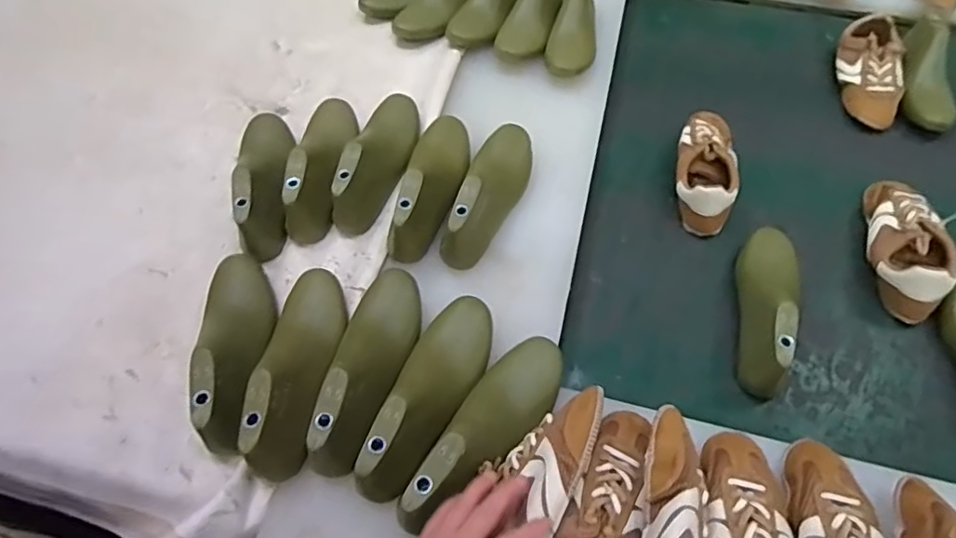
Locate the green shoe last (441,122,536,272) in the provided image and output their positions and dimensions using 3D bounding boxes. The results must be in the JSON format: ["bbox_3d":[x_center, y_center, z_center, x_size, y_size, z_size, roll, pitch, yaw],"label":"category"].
[{"bbox_3d":[0.018,-0.105,0.708,0.073,0.088,0.227,13,59,9],"label":"green shoe last"}]

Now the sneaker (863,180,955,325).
[{"bbox_3d":[0.550,-0.037,0.727,0.085,0.073,0.210,13,59,9],"label":"sneaker"}]

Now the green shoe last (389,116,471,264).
[{"bbox_3d":[-0.056,-0.120,0.712,0.073,0.079,0.231,7,58,6],"label":"green shoe last"}]

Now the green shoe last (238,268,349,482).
[{"bbox_3d":[-0.182,0.088,0.581,0.071,0.069,0.230,0,57,1],"label":"green shoe last"}]

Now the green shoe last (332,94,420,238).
[{"bbox_3d":[-0.129,-0.159,0.744,0.073,0.081,0.228,8,58,6],"label":"green shoe last"}]

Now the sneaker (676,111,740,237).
[{"bbox_3d":[0.325,-0.150,0.802,0.084,0.068,0.212,15,59,10],"label":"sneaker"}]

